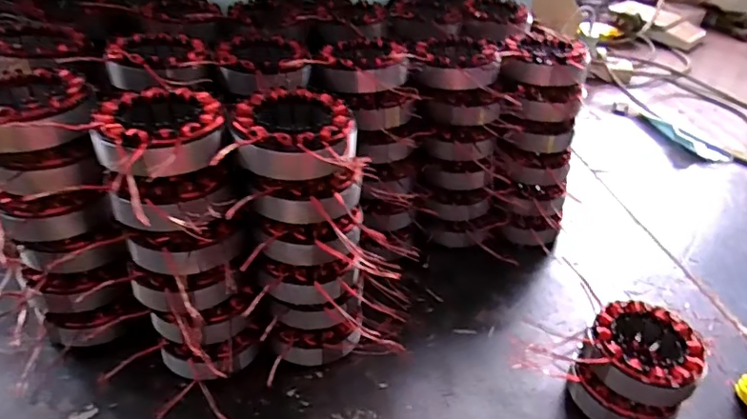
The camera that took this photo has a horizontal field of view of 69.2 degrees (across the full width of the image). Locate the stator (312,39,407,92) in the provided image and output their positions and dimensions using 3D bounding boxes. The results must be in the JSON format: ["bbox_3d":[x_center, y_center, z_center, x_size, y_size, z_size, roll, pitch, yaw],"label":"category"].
[{"bbox_3d":[-0.012,-0.142,0.523,0.089,0.033,0.077,5,35,-1],"label":"stator"}]

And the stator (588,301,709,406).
[{"bbox_3d":[0.220,0.118,0.443,0.082,0.039,0.081,4,35,-3],"label":"stator"}]

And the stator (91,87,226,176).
[{"bbox_3d":[-0.149,-0.053,0.378,0.080,0.038,0.077,4,35,-3],"label":"stator"}]

